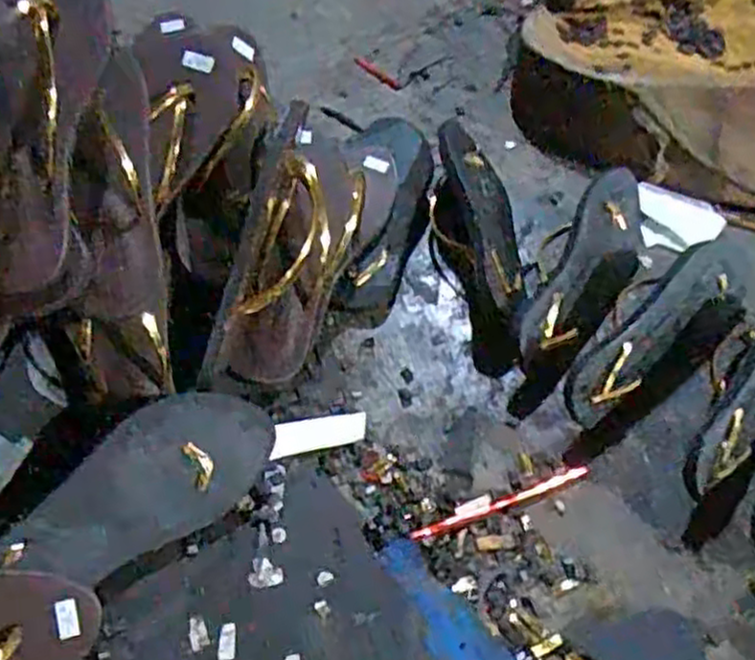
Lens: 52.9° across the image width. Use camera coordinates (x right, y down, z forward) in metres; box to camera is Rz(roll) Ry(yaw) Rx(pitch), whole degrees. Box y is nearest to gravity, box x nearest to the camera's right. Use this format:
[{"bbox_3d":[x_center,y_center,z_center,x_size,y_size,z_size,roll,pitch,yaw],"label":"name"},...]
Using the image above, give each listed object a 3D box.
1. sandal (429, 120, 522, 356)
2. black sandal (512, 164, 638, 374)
[{"bbox_3d":[0.098,-0.109,0.776,0.085,0.053,0.309,-3,53,-2],"label":"sandal"},{"bbox_3d":[0.200,-0.058,0.718,0.067,0.078,0.242,26,57,19],"label":"black sandal"}]

